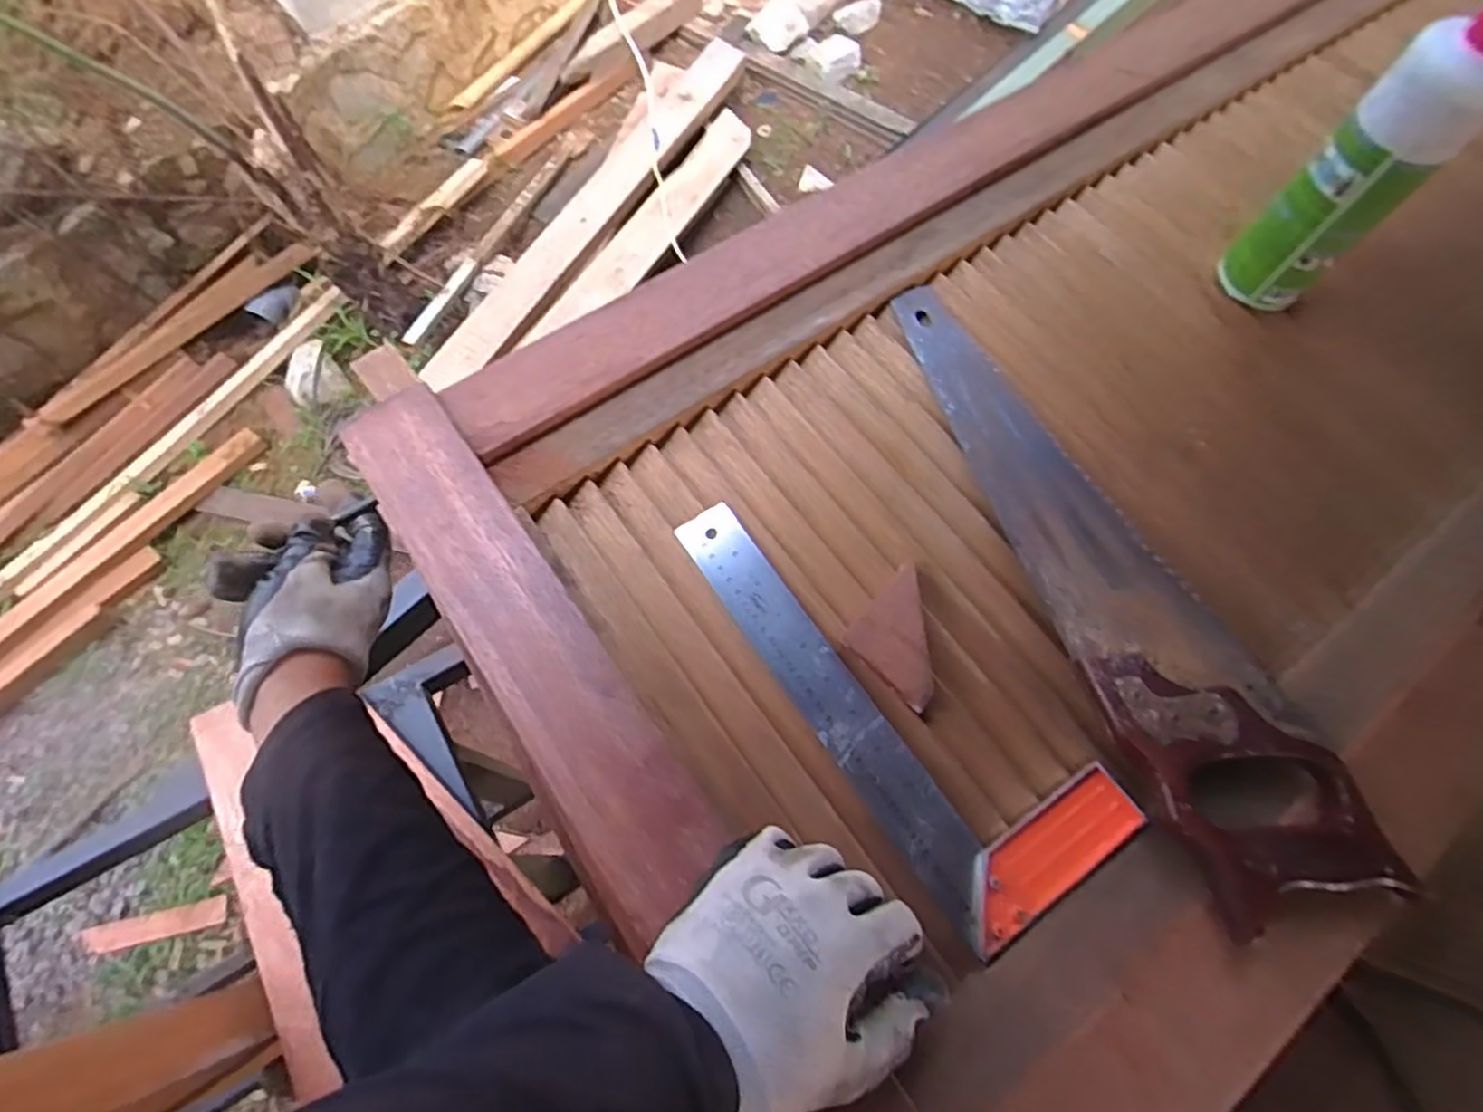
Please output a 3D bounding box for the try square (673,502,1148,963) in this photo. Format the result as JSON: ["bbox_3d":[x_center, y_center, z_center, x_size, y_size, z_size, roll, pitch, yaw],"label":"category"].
[{"bbox_3d":[0.088,0.068,0.418,0.114,0.022,0.297,-32,72,-15],"label":"try square"}]

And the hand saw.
[{"bbox_3d":[0.223,-0.015,0.446,0.109,0.033,0.463,-16,62,-10],"label":"hand saw"}]

